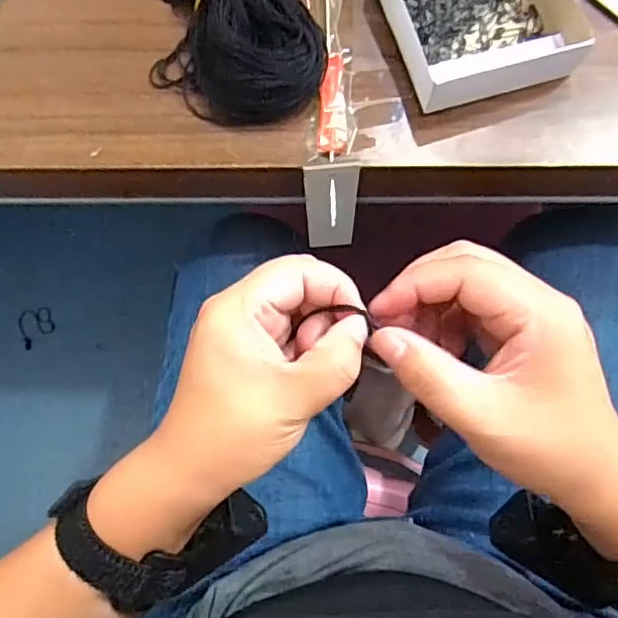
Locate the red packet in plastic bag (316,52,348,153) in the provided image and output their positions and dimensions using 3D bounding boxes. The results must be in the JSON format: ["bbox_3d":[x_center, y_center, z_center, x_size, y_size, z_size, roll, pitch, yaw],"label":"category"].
[{"bbox_3d":[0.015,-0.123,0.344,0.017,0.007,0.067,2,76,2],"label":"red packet in plastic bag"}]

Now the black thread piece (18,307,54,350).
[{"bbox_3d":[-0.514,0.035,1.101,0.066,0.004,0.070,-13,92,-2],"label":"black thread piece"}]

